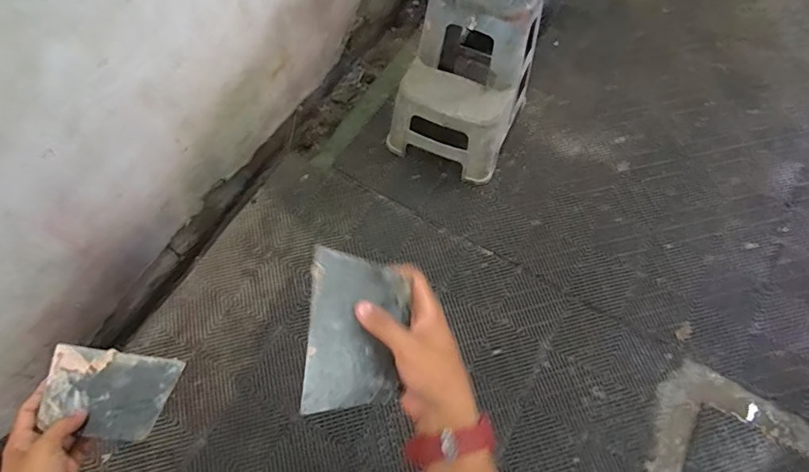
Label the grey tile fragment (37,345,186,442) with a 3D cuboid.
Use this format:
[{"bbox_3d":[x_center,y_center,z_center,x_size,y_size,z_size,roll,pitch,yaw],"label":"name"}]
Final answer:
[{"bbox_3d":[-0.353,0.186,0.578,0.135,0.010,0.098,15,51,-12],"label":"grey tile fragment"}]

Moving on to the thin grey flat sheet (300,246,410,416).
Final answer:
[{"bbox_3d":[-0.043,0.088,0.457,0.093,0.007,0.141,8,75,-21],"label":"thin grey flat sheet"}]

